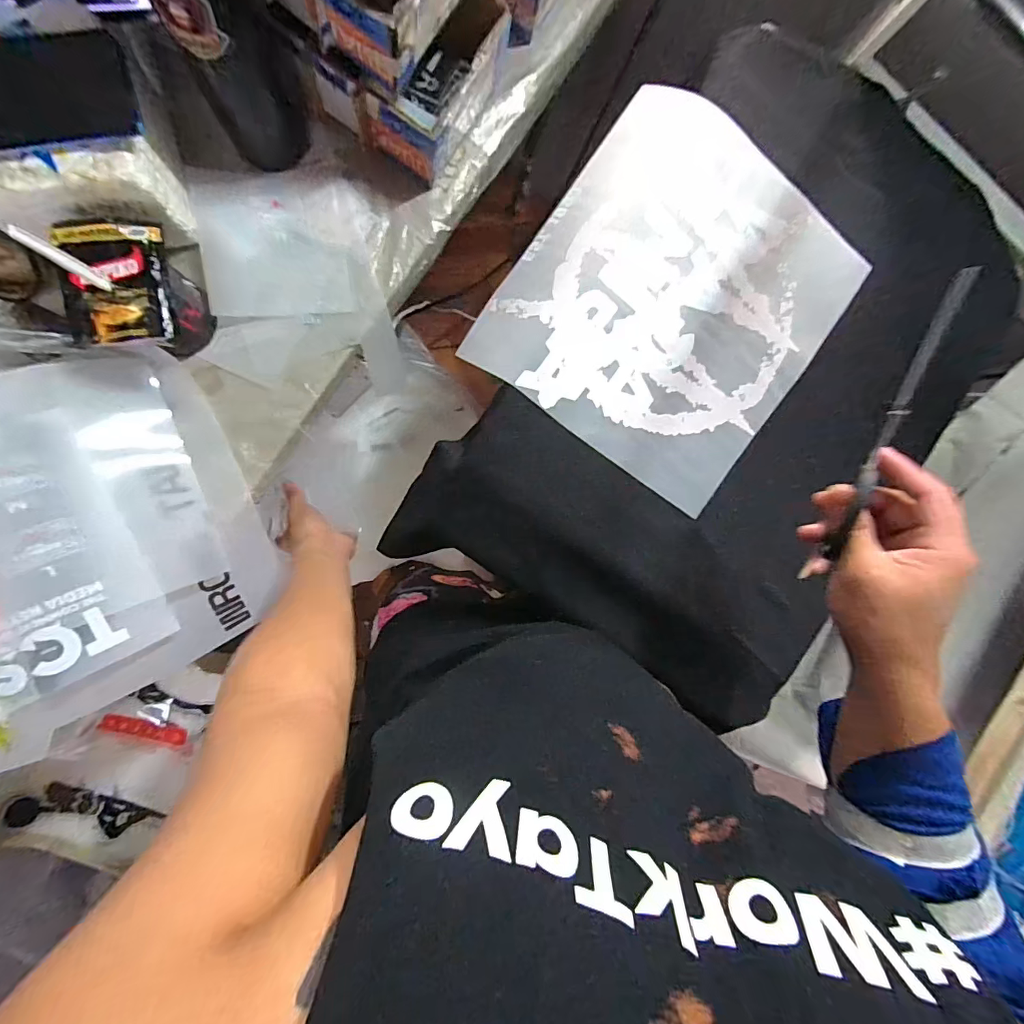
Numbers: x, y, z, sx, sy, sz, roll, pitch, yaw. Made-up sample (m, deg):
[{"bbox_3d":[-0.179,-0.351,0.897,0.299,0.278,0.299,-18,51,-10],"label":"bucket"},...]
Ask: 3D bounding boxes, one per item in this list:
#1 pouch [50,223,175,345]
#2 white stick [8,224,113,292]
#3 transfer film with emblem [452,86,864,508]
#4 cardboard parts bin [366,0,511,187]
[{"bbox_3d":[-0.349,-0.203,0.404,0.078,0.023,0.105,-7,93,-8],"label":"pouch"},{"bbox_3d":[-0.345,-0.194,0.357,0.009,0.087,0.010,32,87,-8],"label":"white stick"},{"bbox_3d":[0.157,-0.207,0.456,0.286,0.050,0.324,37,87,-8],"label":"transfer film with emblem"},{"bbox_3d":[-0.074,-0.456,0.492,0.080,0.084,0.165,33,87,-8],"label":"cardboard parts bin"}]

